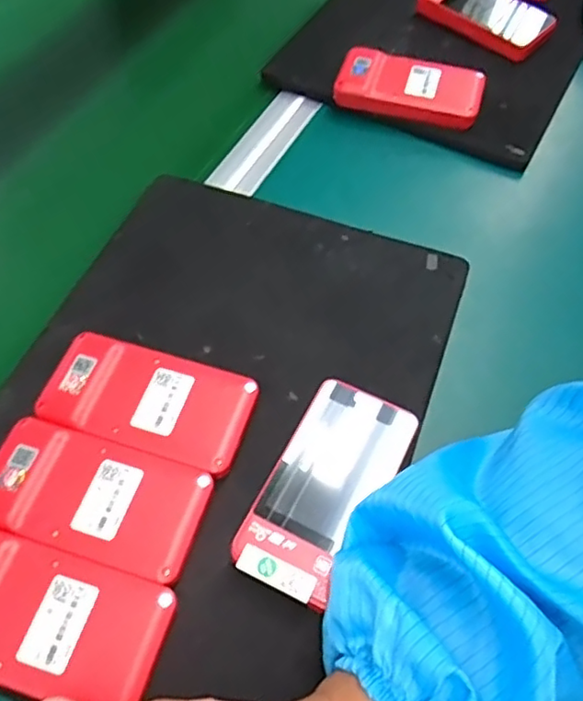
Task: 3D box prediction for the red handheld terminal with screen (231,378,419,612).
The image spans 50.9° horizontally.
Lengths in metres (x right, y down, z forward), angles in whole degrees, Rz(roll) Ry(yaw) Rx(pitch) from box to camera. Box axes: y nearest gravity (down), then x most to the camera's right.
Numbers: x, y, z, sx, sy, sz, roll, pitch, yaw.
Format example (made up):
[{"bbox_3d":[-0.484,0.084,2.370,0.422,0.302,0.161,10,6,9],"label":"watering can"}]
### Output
[{"bbox_3d":[0.019,0.075,0.336,0.059,0.019,0.119,25,61,15],"label":"red handheld terminal with screen"}]

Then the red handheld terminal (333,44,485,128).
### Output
[{"bbox_3d":[0.101,-0.225,0.519,0.118,0.018,0.065,18,59,11],"label":"red handheld terminal"}]

